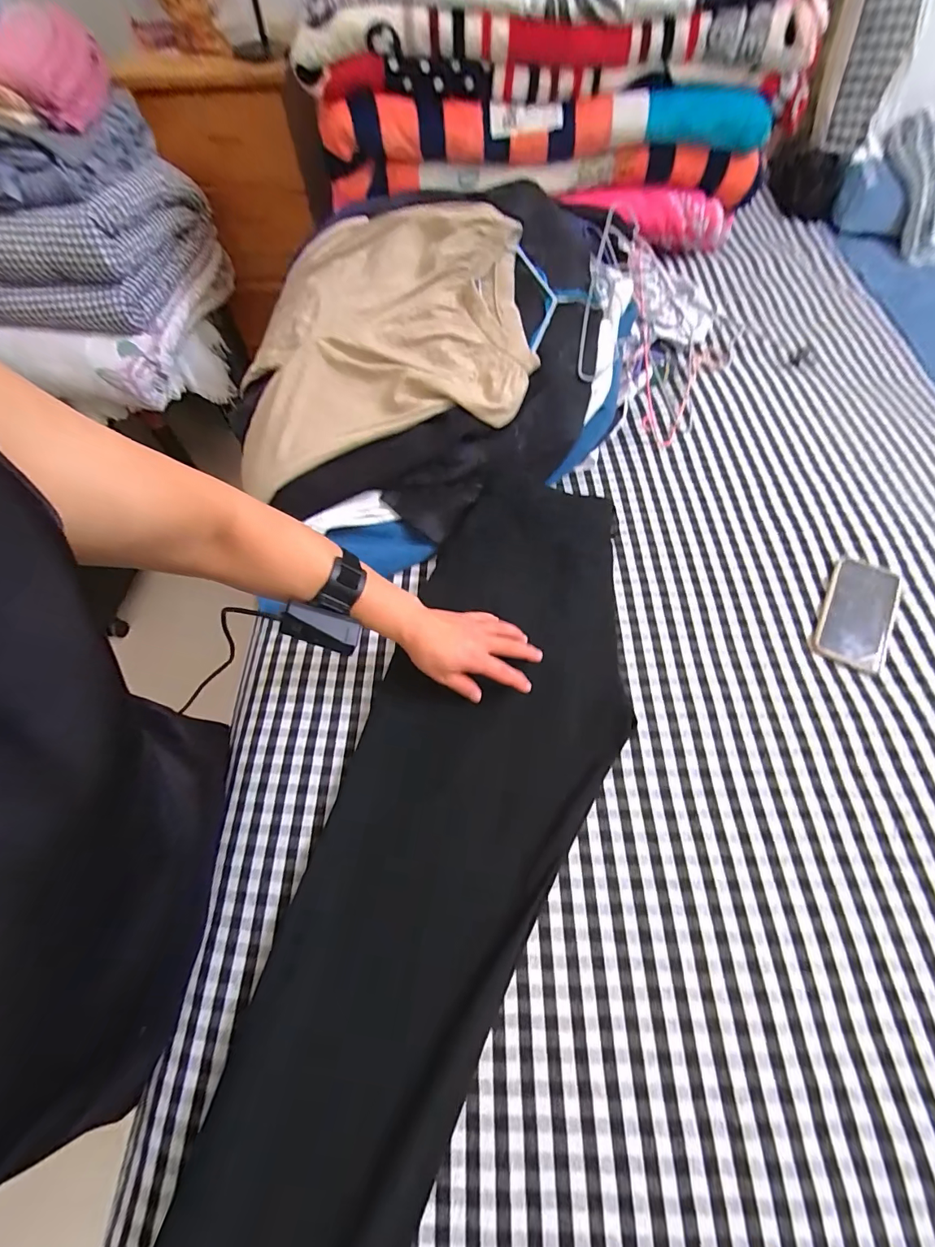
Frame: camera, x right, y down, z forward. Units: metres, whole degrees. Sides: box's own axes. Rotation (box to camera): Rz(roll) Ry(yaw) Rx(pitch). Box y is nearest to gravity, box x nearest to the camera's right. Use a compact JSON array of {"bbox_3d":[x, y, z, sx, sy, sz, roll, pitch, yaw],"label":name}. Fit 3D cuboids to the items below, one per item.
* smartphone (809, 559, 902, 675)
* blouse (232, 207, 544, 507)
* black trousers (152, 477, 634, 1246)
[{"bbox_3d":[0.526,-0.014,0.610,0.080,0.012,0.168,26,67,13],"label":"smartphone"},{"bbox_3d":[-0.158,-0.492,0.739,0.506,0.065,0.523,-21,73,11],"label":"blouse"},{"bbox_3d":[-0.047,0.284,0.491,0.283,0.058,1.074,19,69,12],"label":"black trousers"}]

